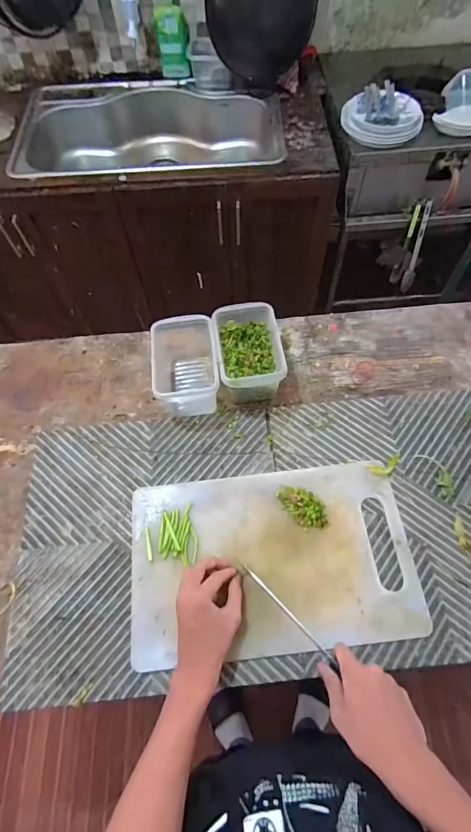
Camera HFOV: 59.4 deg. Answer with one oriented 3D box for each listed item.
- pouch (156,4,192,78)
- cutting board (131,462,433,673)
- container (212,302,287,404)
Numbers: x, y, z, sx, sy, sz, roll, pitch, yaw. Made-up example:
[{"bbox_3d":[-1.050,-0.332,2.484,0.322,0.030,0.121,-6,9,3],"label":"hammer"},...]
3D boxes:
[{"bbox_3d":[-0.200,-1.211,1.349,0.103,0.166,0.074,-7,62,-1],"label":"pouch"},{"bbox_3d":[0.051,0.201,0.595,0.394,0.014,0.250,-6,62,1],"label":"cutting board"},{"bbox_3d":[0.024,-0.099,0.714,0.103,0.105,0.161,-8,62,0],"label":"container"}]

